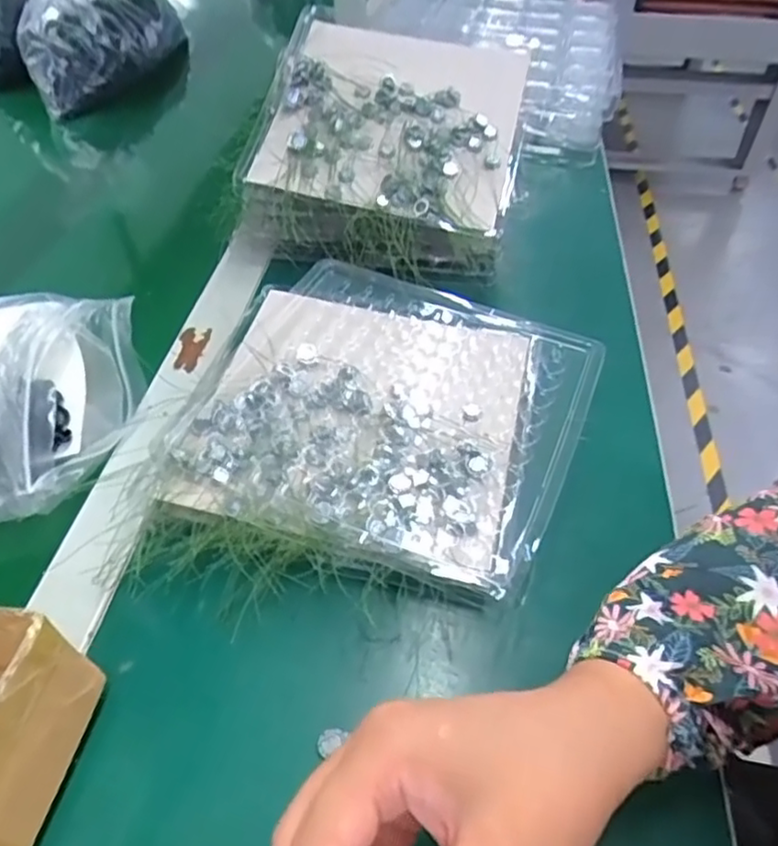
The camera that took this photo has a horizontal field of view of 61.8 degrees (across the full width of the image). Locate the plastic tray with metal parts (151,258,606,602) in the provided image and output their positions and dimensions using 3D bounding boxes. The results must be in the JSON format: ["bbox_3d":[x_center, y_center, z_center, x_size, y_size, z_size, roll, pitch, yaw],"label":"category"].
[{"bbox_3d":[-0.002,-0.012,0.399,0.223,0.025,0.204,16,49,14],"label":"plastic tray with metal parts"}]

